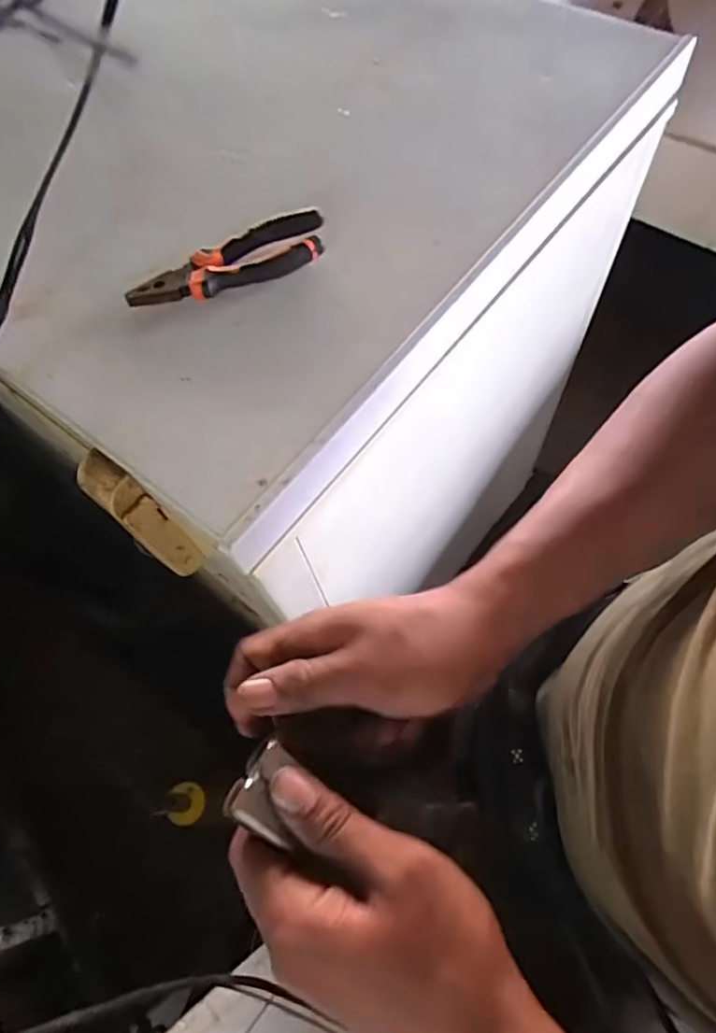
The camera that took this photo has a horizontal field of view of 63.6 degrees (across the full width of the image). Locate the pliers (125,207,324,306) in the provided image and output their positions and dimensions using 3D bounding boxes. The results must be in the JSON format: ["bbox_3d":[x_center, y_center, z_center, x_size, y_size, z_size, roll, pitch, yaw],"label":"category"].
[{"bbox_3d":[-0.099,-0.195,0.441,0.154,0.019,0.045,-19,64,-7],"label":"pliers"}]

